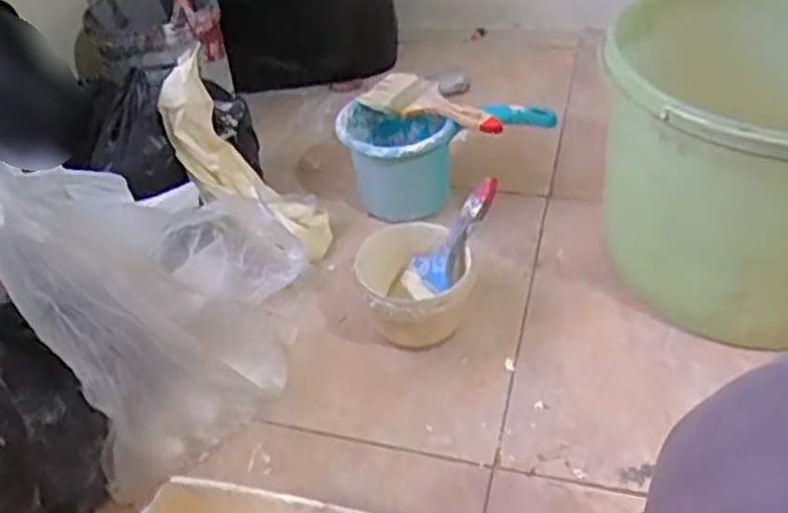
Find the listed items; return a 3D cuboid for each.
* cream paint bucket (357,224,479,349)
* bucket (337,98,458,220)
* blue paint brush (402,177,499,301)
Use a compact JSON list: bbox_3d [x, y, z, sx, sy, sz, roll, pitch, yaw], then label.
[{"bbox_3d":[0.023,0.039,0.766,0.115,0.088,0.130,-11,42,-5],"label":"cream paint bucket"},{"bbox_3d":[0.005,-0.121,0.921,0.132,0.116,0.136,-11,42,-5],"label":"bucket"},{"bbox_3d":[0.058,-0.017,0.753,0.028,0.142,0.060,17,22,-43],"label":"blue paint brush"}]

